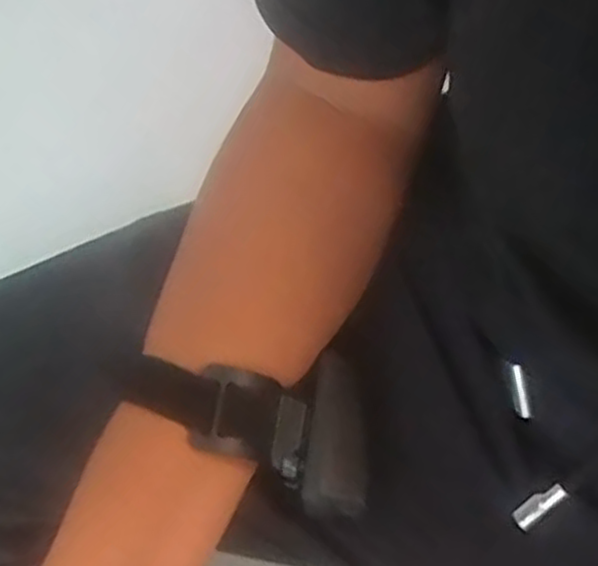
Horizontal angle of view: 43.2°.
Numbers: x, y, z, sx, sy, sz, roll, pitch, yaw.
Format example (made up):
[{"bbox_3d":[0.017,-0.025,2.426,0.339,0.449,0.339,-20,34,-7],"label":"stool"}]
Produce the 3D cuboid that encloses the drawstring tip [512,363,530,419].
[{"bbox_3d":[0.099,0.048,0.338,0.004,0.005,0.025,-11,95,-4],"label":"drawstring tip"}]

